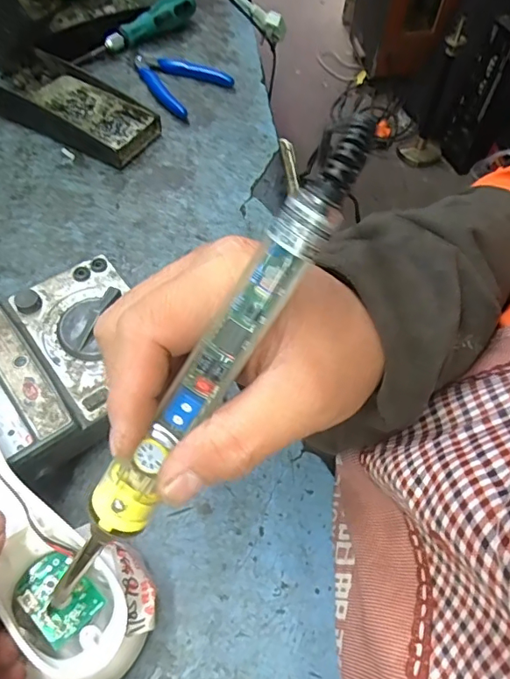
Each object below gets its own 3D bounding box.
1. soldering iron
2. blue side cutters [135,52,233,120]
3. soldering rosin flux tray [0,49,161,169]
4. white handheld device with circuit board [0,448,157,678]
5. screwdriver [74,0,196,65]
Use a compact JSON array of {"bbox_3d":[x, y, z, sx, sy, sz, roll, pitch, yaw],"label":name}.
[{"bbox_3d":[-0.021,0.018,0.178,0.020,0.019,0.203,40,108,18],"label":"soldering iron"},{"bbox_3d":[-0.091,-0.284,0.542,0.111,0.010,0.080,36,63,16],"label":"blue side cutters"},{"bbox_3d":[-0.176,-0.225,0.485,0.153,0.035,0.071,28,61,13],"label":"soldering rosin flux tray"},{"bbox_3d":[-0.119,0.091,0.248,0.167,0.036,0.057,41,64,14],"label":"white handheld device with circuit board"},{"bbox_3d":[-0.134,-0.353,0.567,0.160,0.031,0.025,-36,68,-22],"label":"screwdriver"}]

